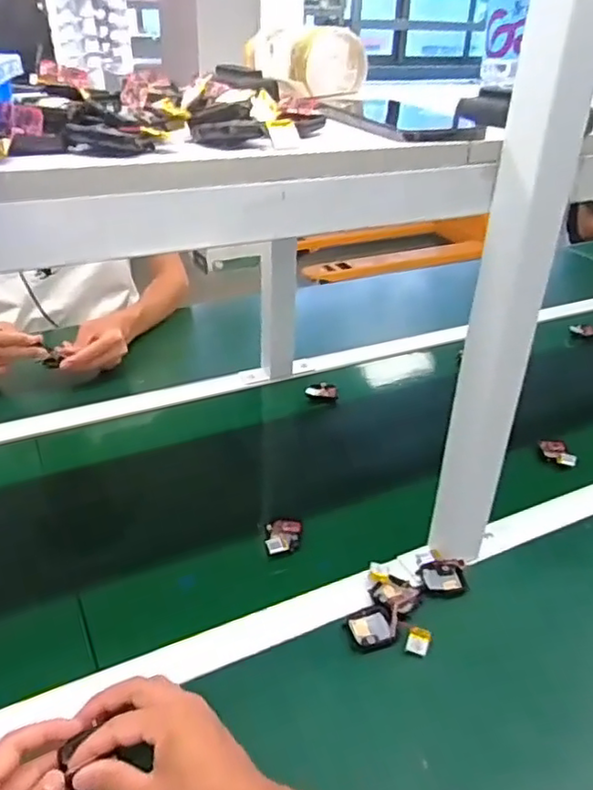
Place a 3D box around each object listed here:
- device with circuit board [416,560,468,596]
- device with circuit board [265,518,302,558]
[{"bbox_3d":[0.149,0.185,0.636,0.046,0.016,0.040,4,32,4],"label":"device with circuit board"},{"bbox_3d":[-0.014,0.154,0.685,0.040,0.011,0.056,0,32,-2],"label":"device with circuit board"}]

